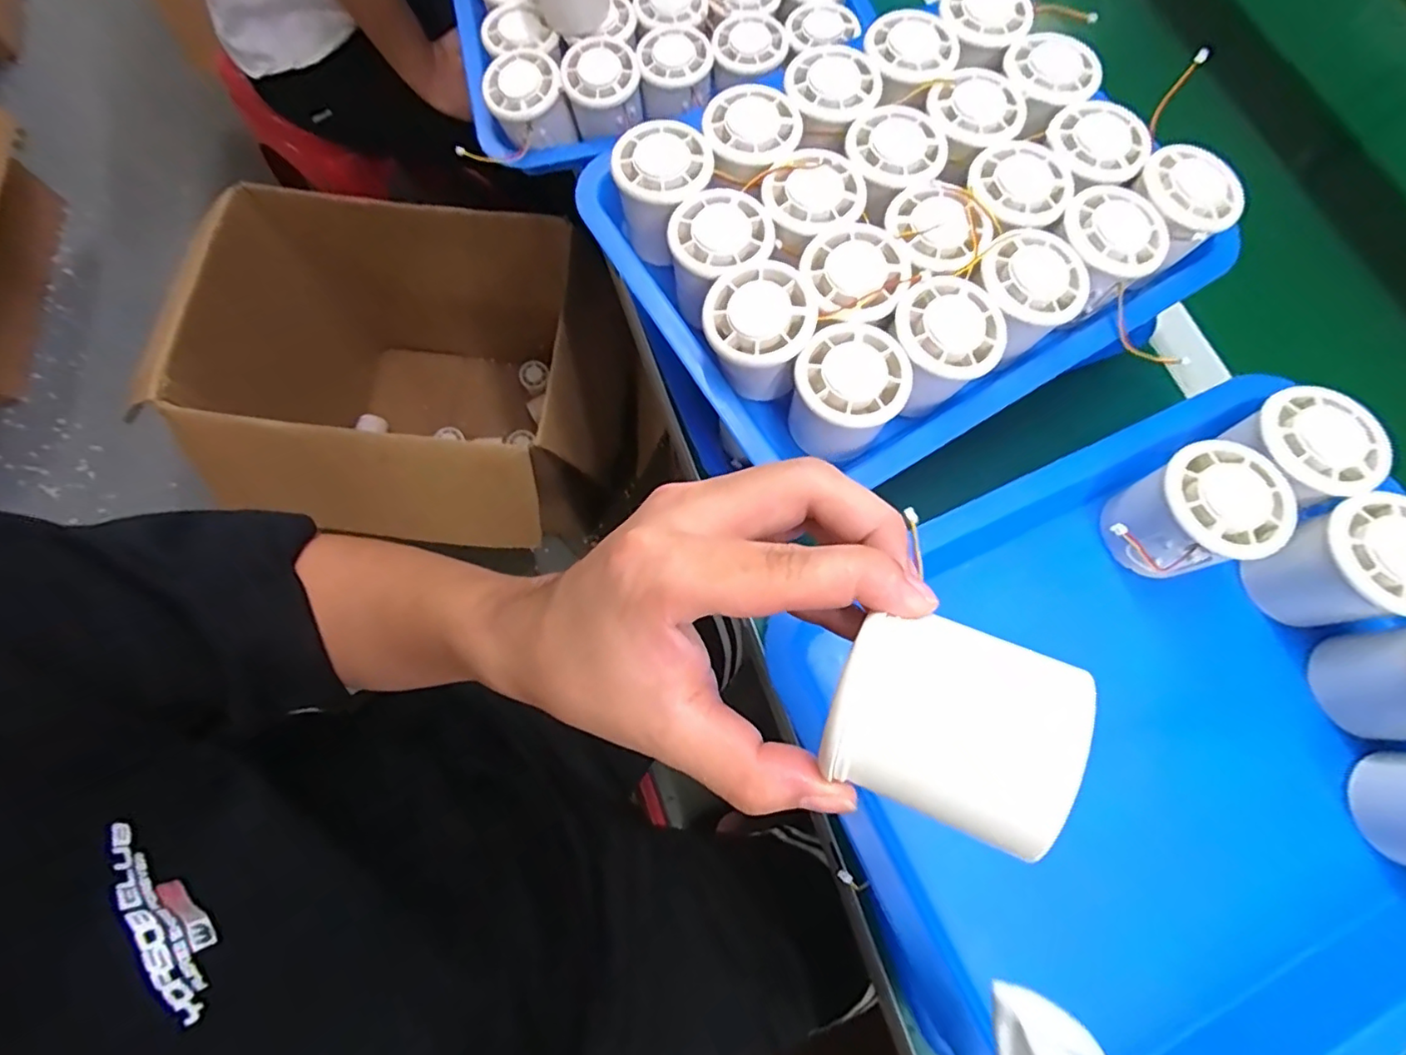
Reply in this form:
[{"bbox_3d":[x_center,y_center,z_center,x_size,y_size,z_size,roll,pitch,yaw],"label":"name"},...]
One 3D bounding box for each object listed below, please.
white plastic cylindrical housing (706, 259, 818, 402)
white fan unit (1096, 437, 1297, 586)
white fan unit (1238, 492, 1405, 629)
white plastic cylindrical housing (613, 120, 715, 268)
[{"bbox_3d":[0.030,-0.107,0.318,0.053,0.039,0.057,1,72,-2],"label":"white plastic cylindrical housing"},{"bbox_3d":[0.241,-0.006,0.297,0.054,0.051,0.055,1,72,-2],"label":"white fan unit"},{"bbox_3d":[0.310,0.019,0.291,0.052,0.053,0.053,-18,74,-7],"label":"white fan unit"},{"bbox_3d":[-0.023,-0.195,0.362,0.053,0.062,0.060,1,72,-1],"label":"white plastic cylindrical housing"}]

